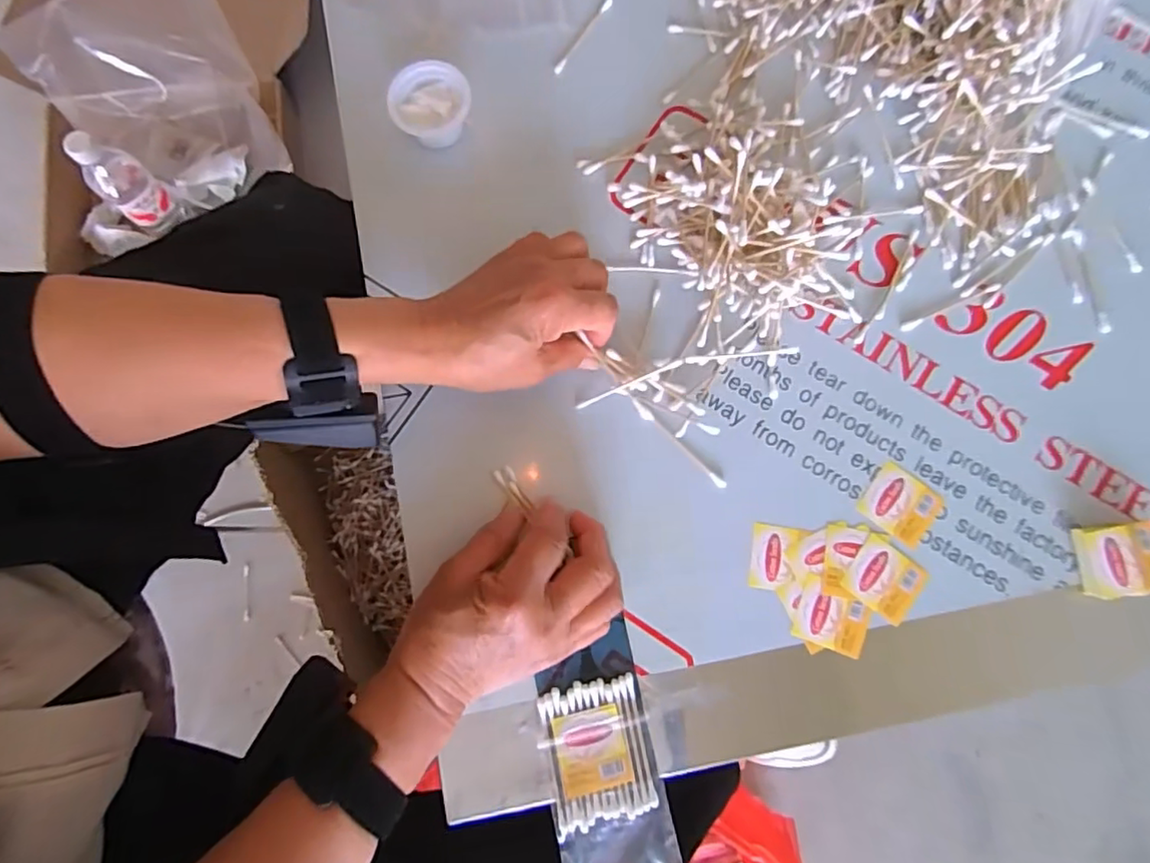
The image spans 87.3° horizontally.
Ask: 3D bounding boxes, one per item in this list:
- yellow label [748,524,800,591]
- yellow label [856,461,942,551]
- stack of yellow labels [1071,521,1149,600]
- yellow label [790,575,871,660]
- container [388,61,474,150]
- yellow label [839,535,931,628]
[{"bbox_3d":[0.125,0.079,0.377,0.029,0.004,0.040,8,79,0],"label":"yellow label"},{"bbox_3d":[0.207,0.046,0.382,0.045,0.004,0.041,34,81,5],"label":"yellow label"},{"bbox_3d":[0.332,0.078,0.368,0.043,0.020,0.042,-6,80,-2],"label":"stack of yellow labels"},{"bbox_3d":[0.158,0.114,0.370,0.043,0.004,0.037,21,80,3],"label":"yellow label"},{"bbox_3d":[-0.098,-0.222,0.412,0.053,0.026,0.049,0,79,-1],"label":"container"},{"bbox_3d":[0.193,0.091,0.374,0.044,0.004,0.039,36,81,5],"label":"yellow label"}]

